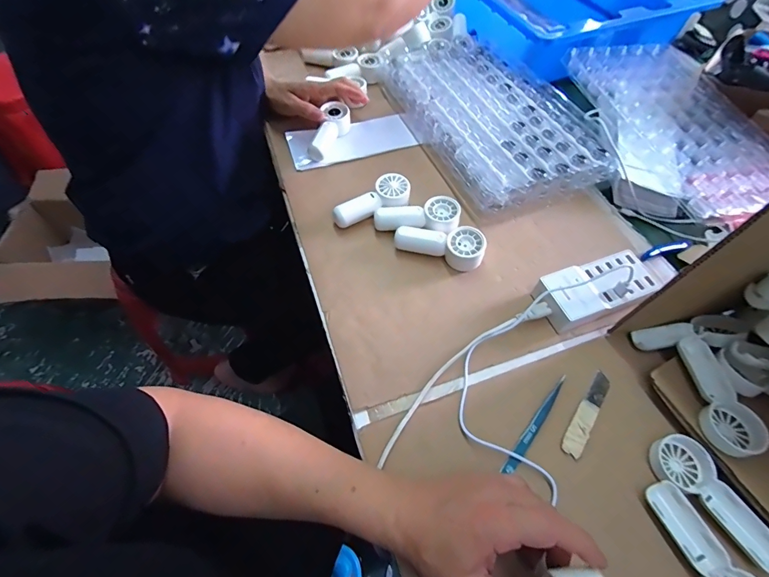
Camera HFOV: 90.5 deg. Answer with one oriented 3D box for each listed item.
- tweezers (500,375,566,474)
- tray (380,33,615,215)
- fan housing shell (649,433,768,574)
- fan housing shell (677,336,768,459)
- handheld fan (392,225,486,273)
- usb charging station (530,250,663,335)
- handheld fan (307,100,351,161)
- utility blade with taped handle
[{"bbox_3d":[0.150,0.135,0.378,0.011,0.014,0.117,37,62,19],"label":"tweezers"},{"bbox_3d":[0.163,-0.288,0.621,0.237,0.040,0.403,-18,60,-15],"label":"tray"},{"bbox_3d":[0.293,0.181,0.335,0.050,0.022,0.109,-33,65,-23],"label":"fan housing shell"},{"bbox_3d":[0.320,0.100,0.371,0.048,0.018,0.116,1,57,-3],"label":"fan housing shell"},{"bbox_3d":[0.071,-0.058,0.482,0.108,0.033,0.049,23,58,11],"label":"handheld fan"},{"bbox_3d":[0.246,0.001,0.444,0.150,0.041,0.064,-19,60,-13],"label":"usb charging station"},{"bbox_3d":[-0.084,-0.237,0.588,0.039,0.031,0.100,13,57,4],"label":"handheld fan"},{"bbox_3d":[0.206,0.124,0.387,0.020,0.004,0.099,30,59,21],"label":"utility blade with taped handle"}]

